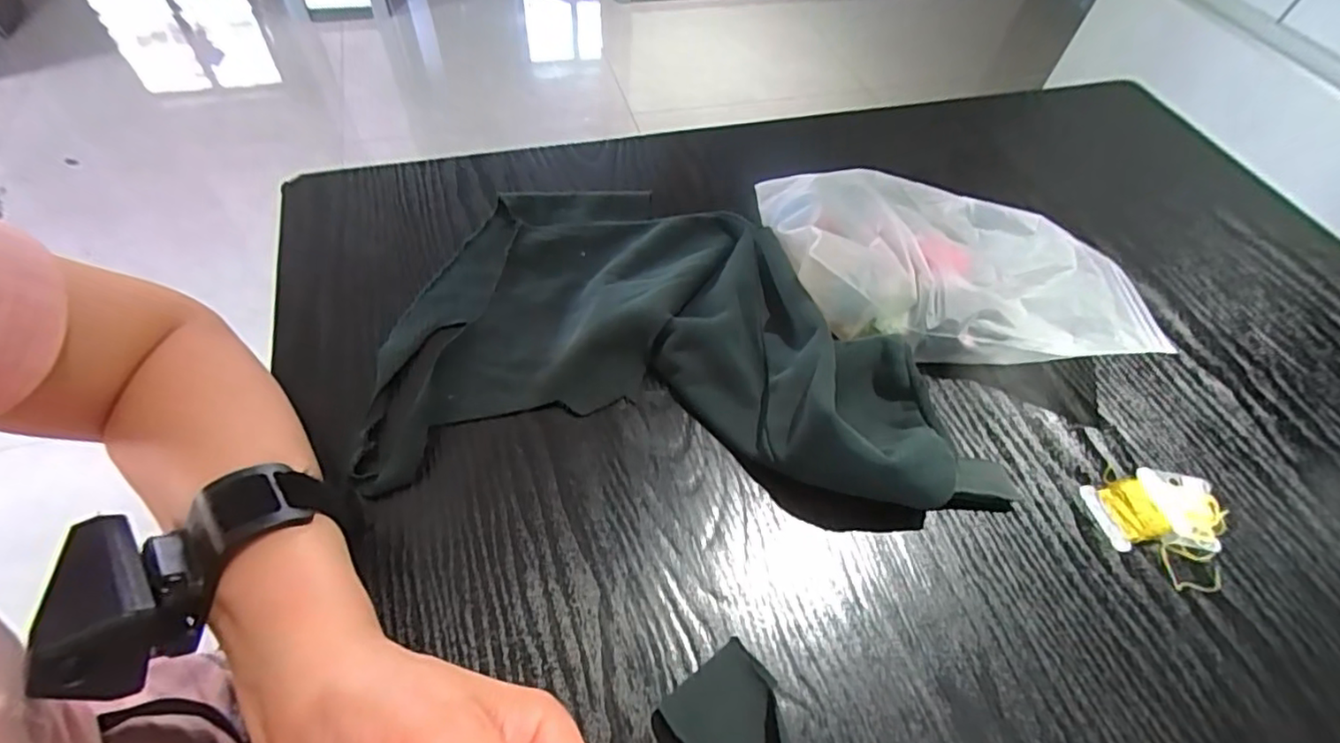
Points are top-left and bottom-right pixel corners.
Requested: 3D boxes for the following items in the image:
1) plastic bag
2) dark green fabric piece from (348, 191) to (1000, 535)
[{"bbox_3d":[0.172,-0.073,0.395,0.229,0.056,0.138,11,55,2],"label":"plastic bag"},{"bbox_3d":[0.010,-0.032,0.358,0.345,0.046,0.228,5,55,-2],"label":"dark green fabric piece"}]

